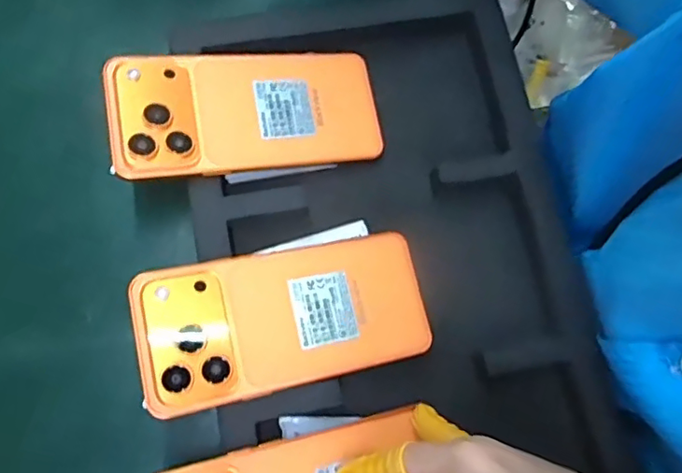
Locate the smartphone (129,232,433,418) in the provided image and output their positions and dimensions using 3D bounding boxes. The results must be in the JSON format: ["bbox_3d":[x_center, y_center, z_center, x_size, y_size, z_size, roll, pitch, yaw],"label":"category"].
[{"bbox_3d":[-0.030,0.043,0.325,0.162,0.007,0.074,-10,78,-18],"label":"smartphone"}]

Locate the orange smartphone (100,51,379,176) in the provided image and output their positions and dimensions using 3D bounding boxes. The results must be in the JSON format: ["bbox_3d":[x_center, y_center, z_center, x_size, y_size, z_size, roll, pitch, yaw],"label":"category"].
[{"bbox_3d":[-0.055,-0.077,0.353,0.160,0.005,0.076,-6,78,-18],"label":"orange smartphone"}]

